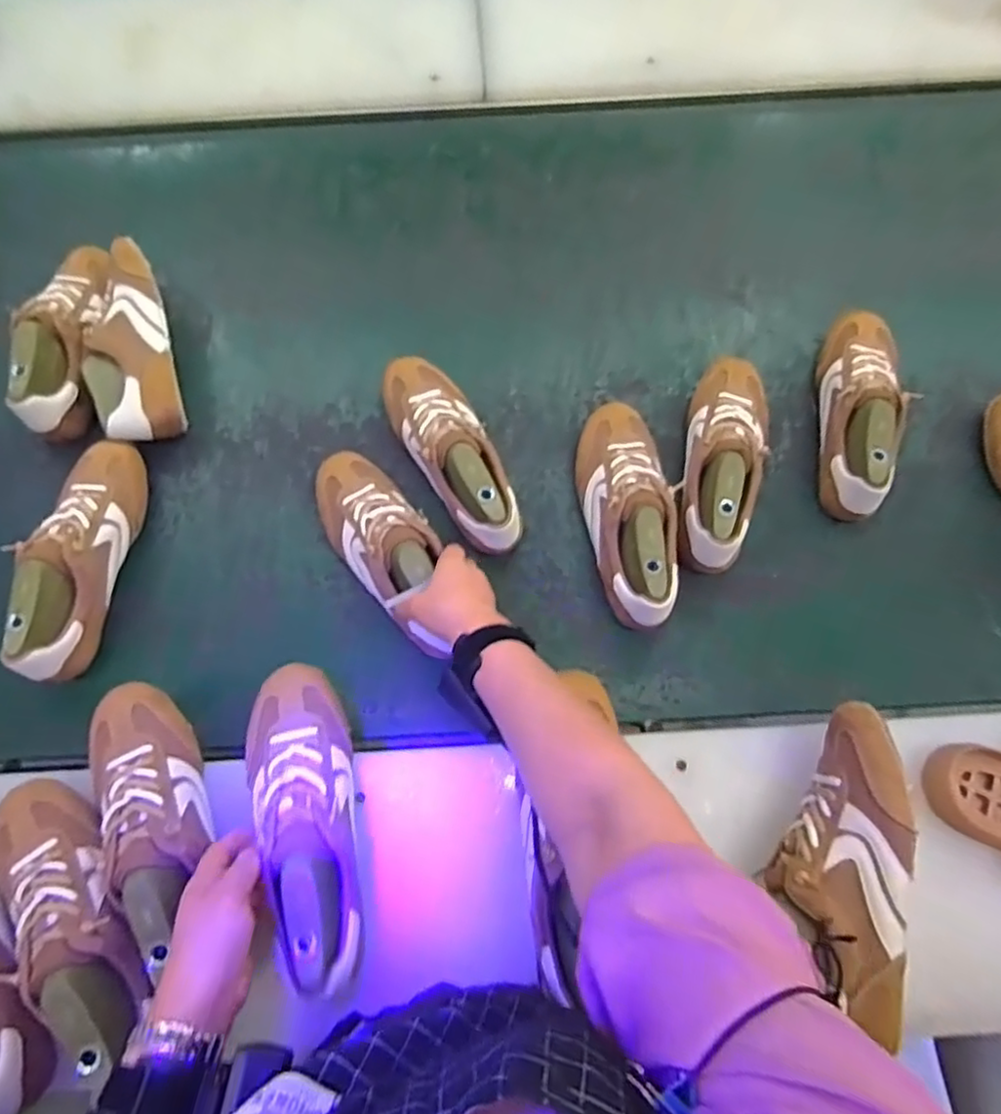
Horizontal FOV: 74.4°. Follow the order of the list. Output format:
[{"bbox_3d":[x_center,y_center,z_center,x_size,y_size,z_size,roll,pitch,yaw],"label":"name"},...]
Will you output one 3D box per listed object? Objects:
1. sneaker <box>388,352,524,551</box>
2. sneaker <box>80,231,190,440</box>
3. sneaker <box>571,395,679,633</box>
[{"bbox_3d":[-0.057,-0.122,0.727,0.080,0.092,0.253,-25,73,-7],"label":"sneaker"},{"bbox_3d":[-0.423,-0.245,0.763,0.093,0.082,0.248,-15,72,-4],"label":"sneaker"},{"bbox_3d":[0.134,-0.056,0.705,0.087,0.097,0.261,-3,72,0],"label":"sneaker"}]

